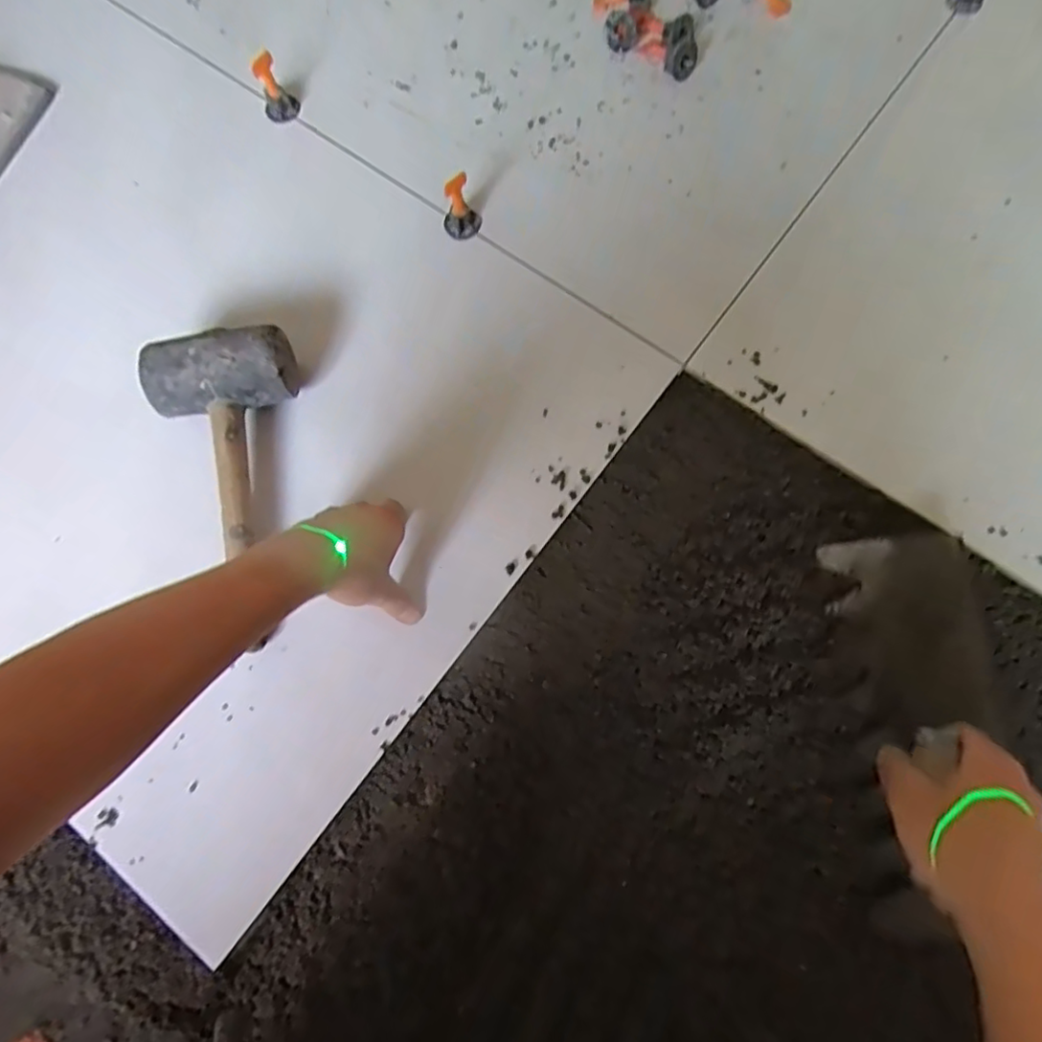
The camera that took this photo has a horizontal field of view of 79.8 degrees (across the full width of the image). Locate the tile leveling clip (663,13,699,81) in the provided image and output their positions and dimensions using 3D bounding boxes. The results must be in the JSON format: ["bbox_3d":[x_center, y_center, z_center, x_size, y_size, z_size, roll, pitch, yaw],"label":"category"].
[{"bbox_3d":[0.160,-0.474,0.626,0.031,0.023,0.058,-3,76,1],"label":"tile leveling clip"}]

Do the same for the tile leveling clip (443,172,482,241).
[{"bbox_3d":[-0.055,-0.286,0.569,0.034,0.055,0.028,-8,76,0],"label":"tile leveling clip"}]

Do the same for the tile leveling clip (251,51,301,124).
[{"bbox_3d":[-0.242,-0.425,0.609,0.031,0.050,0.033,-23,76,-4],"label":"tile leveling clip"}]

